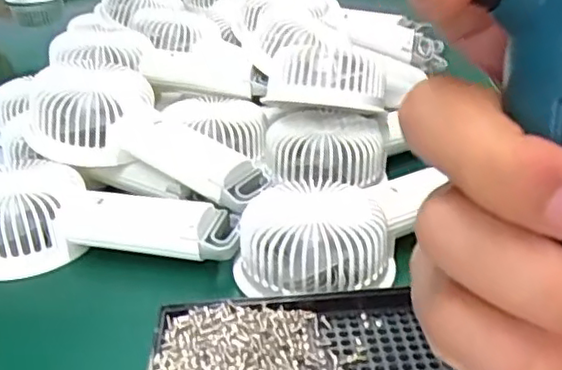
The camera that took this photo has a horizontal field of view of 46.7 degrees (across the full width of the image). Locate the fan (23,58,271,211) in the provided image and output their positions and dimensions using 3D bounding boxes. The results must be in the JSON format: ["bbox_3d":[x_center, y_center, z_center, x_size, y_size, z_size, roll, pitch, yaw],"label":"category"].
[{"bbox_3d":[-0.088,-0.033,0.434,0.179,0.043,0.080,26,35,14],"label":"fan"}]

